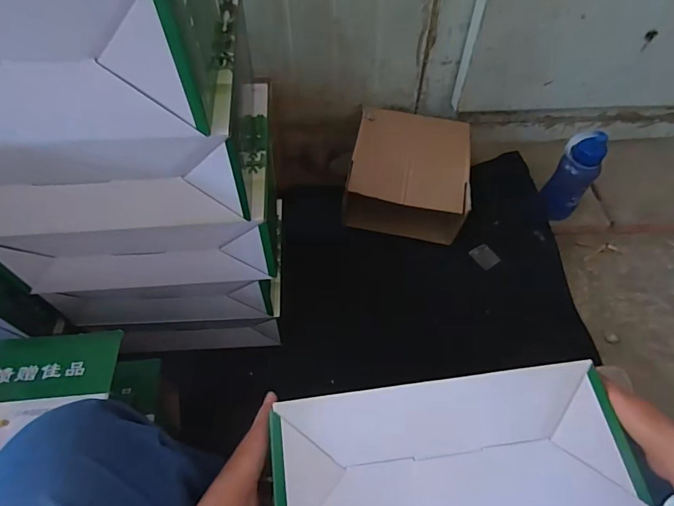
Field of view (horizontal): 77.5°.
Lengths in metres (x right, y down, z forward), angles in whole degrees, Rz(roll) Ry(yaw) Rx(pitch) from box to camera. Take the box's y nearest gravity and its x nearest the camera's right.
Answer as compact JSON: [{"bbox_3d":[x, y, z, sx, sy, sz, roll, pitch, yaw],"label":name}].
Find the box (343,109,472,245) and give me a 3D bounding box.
[{"bbox_3d":[0.164,-0.179,0.979,0.261,0.170,0.247,6,55,5],"label":"box"}]

